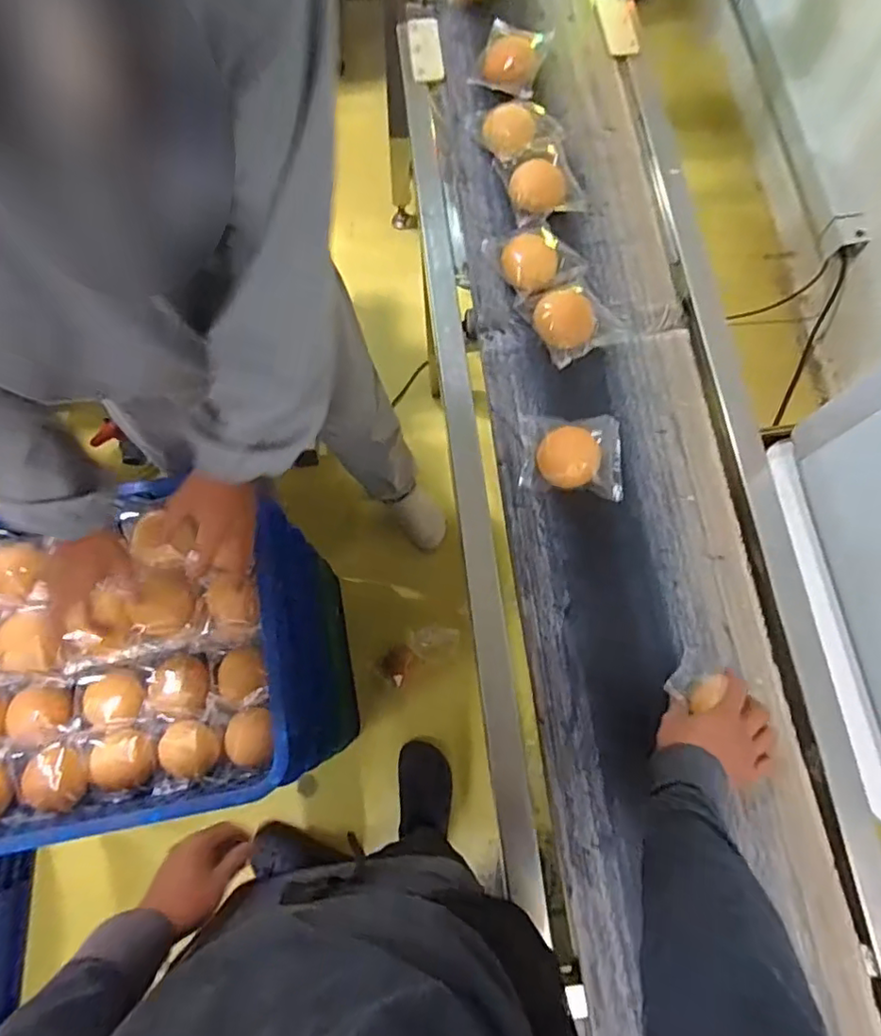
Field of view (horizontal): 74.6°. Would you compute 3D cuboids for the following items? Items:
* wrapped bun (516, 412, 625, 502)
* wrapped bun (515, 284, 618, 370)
[{"bbox_3d":[0.174,-0.085,0.751,0.126,0.043,0.109,10,76,3],"label":"wrapped bun"},{"bbox_3d":[0.183,-0.272,0.801,0.110,0.042,0.115,0,76,0],"label":"wrapped bun"}]

